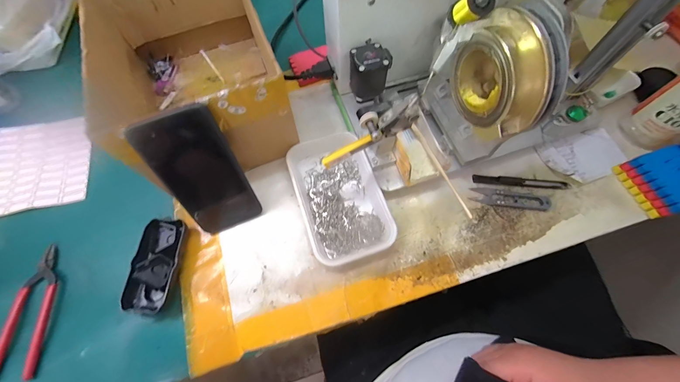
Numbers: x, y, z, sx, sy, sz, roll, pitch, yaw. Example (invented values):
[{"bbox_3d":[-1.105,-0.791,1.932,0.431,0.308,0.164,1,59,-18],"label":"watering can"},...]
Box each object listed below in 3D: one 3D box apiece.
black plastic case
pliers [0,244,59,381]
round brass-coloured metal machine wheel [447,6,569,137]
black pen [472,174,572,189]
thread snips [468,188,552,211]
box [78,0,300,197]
[{"bbox_3d":[-0.214,0.088,0.340,0.045,0.029,0.103,3,67,3],"label":"black plastic case"},{"bbox_3d":[-0.356,0.135,0.330,0.048,0.014,0.141,-8,67,-2],"label":"pliers"},{"bbox_3d":[0.155,-0.110,0.274,0.043,0.093,0.100,-21,68,-7],"label":"round brass-coloured metal machine wheel"},{"bbox_3d":[0.245,-0.013,0.386,0.124,0.007,0.011,5,67,4],"label":"black pen"},{"bbox_3d":[0.224,0.009,0.378,0.096,0.007,0.021,9,68,6],"label":"thread snips"},{"bbox_3d":[-0.193,-0.165,0.391,0.188,0.144,0.265,-21,68,-7],"label":"box"}]

